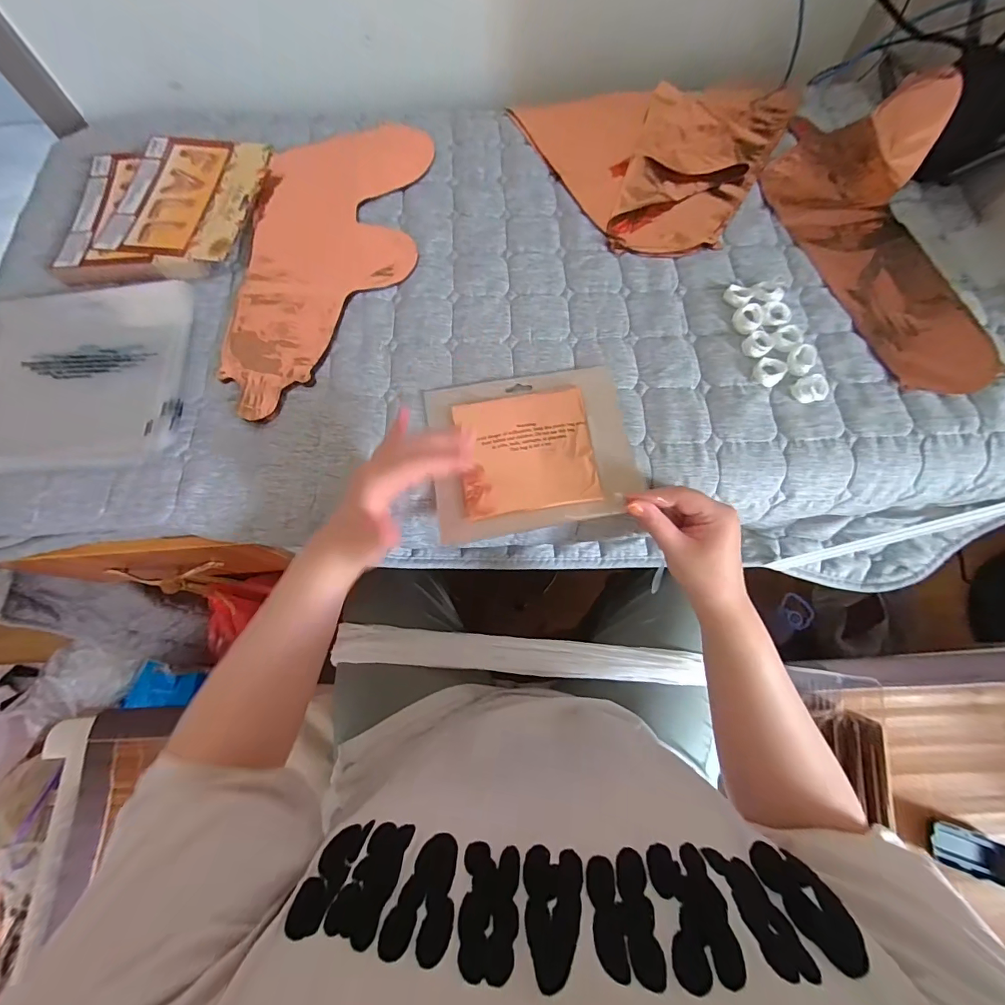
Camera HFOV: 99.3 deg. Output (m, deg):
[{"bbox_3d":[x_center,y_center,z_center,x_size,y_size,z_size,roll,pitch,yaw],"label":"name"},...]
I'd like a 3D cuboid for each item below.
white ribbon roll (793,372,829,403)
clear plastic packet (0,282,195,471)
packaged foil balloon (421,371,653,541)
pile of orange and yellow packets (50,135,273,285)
[{"bbox_3d":[0.308,-0.113,0.425,0.026,0.017,0.029,-35,73,-11],"label":"white ribbon roll"},{"bbox_3d":[-0.451,-0.129,0.442,0.230,0.024,0.214,-12,70,-3],"label":"clear plastic packet"},{"bbox_3d":[0.030,-0.056,0.419,0.196,0.017,0.159,-9,70,-2],"label":"packaged foil balloon"},{"bbox_3d":[-0.410,-0.359,0.520,0.211,0.022,0.206,0,70,1],"label":"pile of orange and yellow packets"}]

